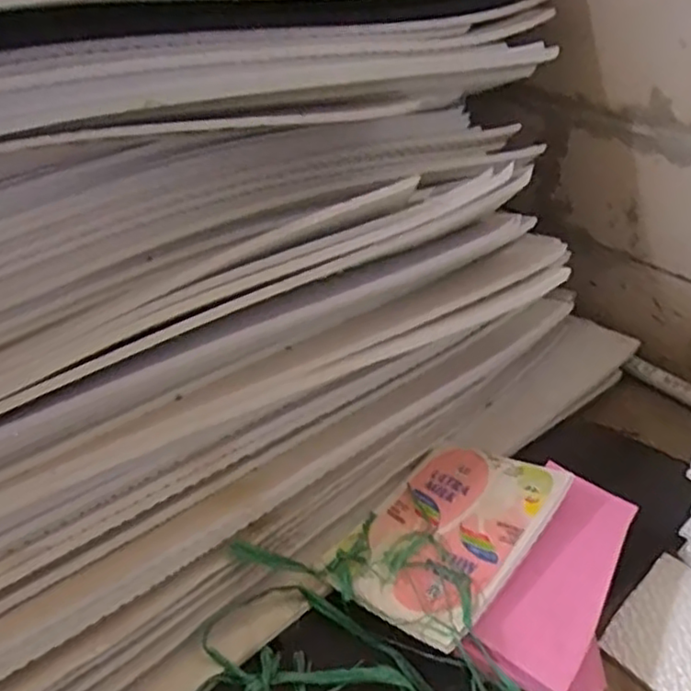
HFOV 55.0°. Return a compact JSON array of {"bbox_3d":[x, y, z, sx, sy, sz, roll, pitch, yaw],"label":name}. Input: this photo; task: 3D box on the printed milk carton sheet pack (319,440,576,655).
[{"bbox_3d":[0.120,0.216,0.788,0.195,0.018,0.274,15,39,42],"label":"printed milk carton sheet pack"}]

